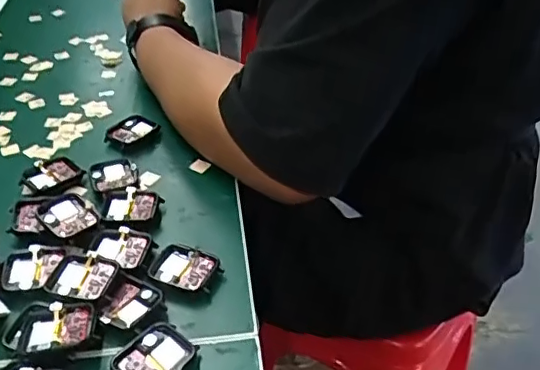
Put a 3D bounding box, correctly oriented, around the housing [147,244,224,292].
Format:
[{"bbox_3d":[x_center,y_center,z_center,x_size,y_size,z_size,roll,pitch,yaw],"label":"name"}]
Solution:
[{"bbox_3d":[-0.060,0.059,0.391,0.047,0.010,0.032,12,40,17],"label":"housing"}]

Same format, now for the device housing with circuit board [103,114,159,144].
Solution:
[{"bbox_3d":[-0.131,-0.051,0.534,0.033,0.011,0.047,25,45,30],"label":"device housing with circuit board"}]

